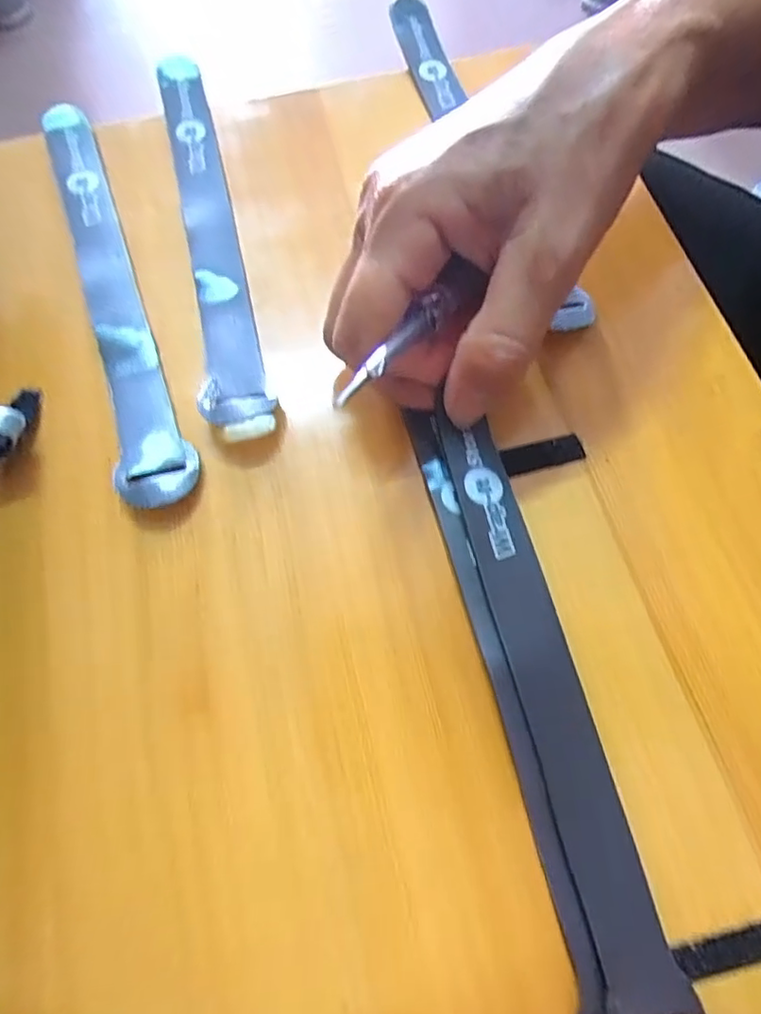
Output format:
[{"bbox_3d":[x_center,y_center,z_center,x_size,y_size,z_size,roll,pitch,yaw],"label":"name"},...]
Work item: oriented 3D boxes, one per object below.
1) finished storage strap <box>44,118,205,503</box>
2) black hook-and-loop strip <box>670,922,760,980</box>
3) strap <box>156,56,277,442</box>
[{"bbox_3d":[-0.107,-0.087,0.233,0.025,0.007,0.200,-21,68,-8],"label":"finished storage strap"},{"bbox_3d":[0.090,0.114,0.152,0.029,0.004,0.008,-11,67,-4],"label":"black hook-and-loop strip"},{"bbox_3d":[-0.071,-0.112,0.239,0.024,0.011,0.196,-14,68,-5],"label":"strap"}]

